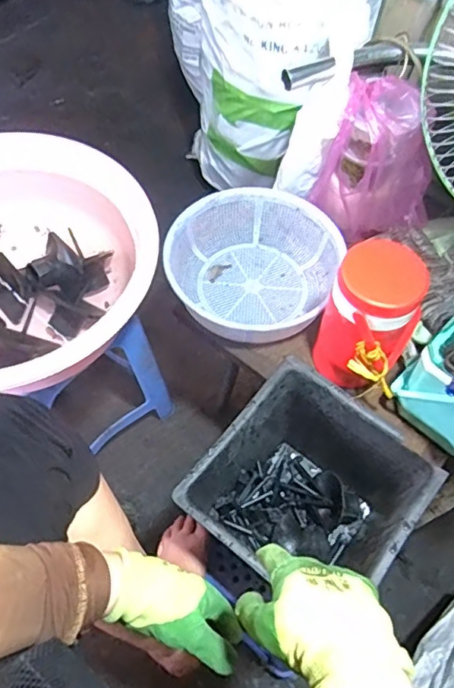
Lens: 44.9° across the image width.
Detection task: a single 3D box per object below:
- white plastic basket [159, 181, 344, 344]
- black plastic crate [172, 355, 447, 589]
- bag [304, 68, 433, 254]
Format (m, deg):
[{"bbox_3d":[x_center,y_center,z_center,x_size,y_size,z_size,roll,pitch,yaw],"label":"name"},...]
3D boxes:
[{"bbox_3d":[0.036,-0.125,0.863,0.241,0.086,0.262,1,60,-3],"label":"white plastic basket"},{"bbox_3d":[0.101,0.210,0.747,0.239,0.215,0.234,35,64,16],"label":"black plastic crate"},{"bbox_3d":[0.239,-0.272,0.860,0.128,0.217,0.150,-33,67,-20],"label":"bag"}]

